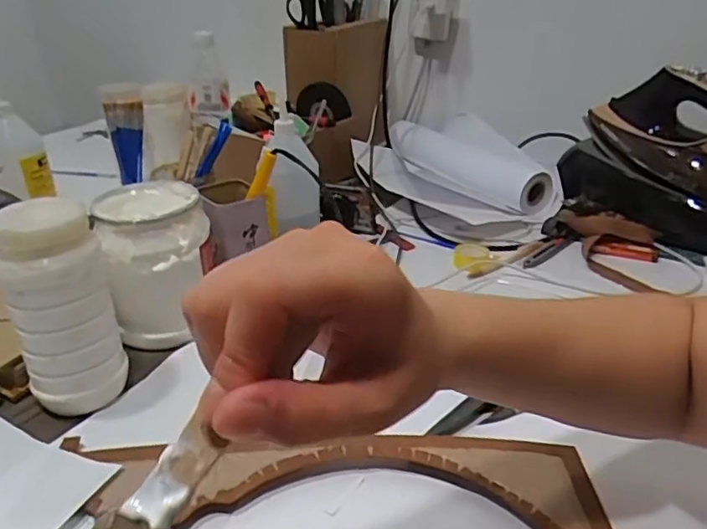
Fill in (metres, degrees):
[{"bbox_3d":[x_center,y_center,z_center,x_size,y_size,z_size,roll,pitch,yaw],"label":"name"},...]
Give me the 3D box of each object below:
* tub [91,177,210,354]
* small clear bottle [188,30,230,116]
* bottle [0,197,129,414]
[{"bbox_3d":[-0.204,-0.005,0.618,0.103,0.135,0.115,-10,30,-17],"label":"tub"},{"bbox_3d":[-0.264,-0.340,1.053,0.077,0.147,0.055,-3,27,-3],"label":"small clear bottle"},{"bbox_3d":[-0.249,0.041,0.501,0.077,0.181,0.072,-15,31,-25],"label":"bottle"}]

